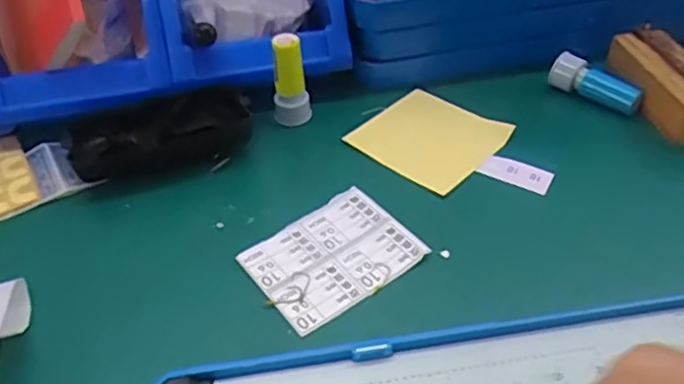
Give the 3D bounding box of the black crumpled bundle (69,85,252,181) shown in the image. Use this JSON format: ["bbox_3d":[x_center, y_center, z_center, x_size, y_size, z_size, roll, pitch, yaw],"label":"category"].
[{"bbox_3d":[-0.113,-0.034,0.408,0.107,0.029,0.049,-14,43,-12],"label":"black crumpled bundle"}]

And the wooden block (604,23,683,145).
[{"bbox_3d":[0.214,-0.073,0.429,0.041,0.031,0.094,-12,43,-10],"label":"wooden block"}]

